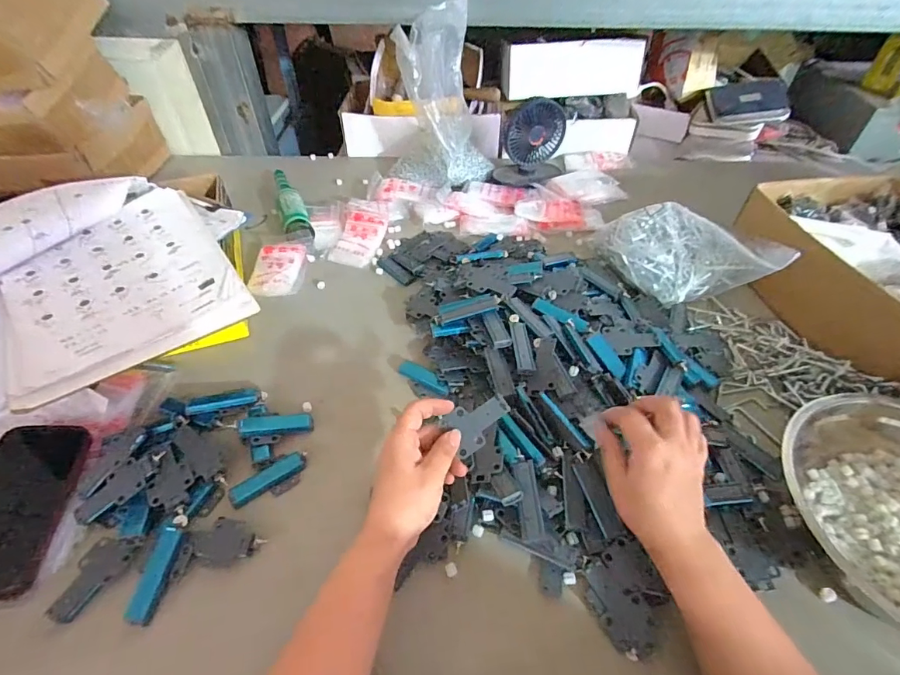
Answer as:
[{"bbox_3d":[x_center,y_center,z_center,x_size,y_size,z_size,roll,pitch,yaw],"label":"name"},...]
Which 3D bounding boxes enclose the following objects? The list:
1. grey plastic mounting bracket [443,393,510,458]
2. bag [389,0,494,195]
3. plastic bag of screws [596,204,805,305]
[{"bbox_3d":[0.024,0.078,0.426,0.040,0.009,0.063,39,91,4],"label":"grey plastic mounting bracket"},{"bbox_3d":[-0.012,-0.437,0.828,0.161,0.272,0.147,31,54,25],"label":"bag"},{"bbox_3d":[0.344,-0.134,0.666,0.223,0.088,0.142,14,48,12],"label":"plastic bag of screws"}]

